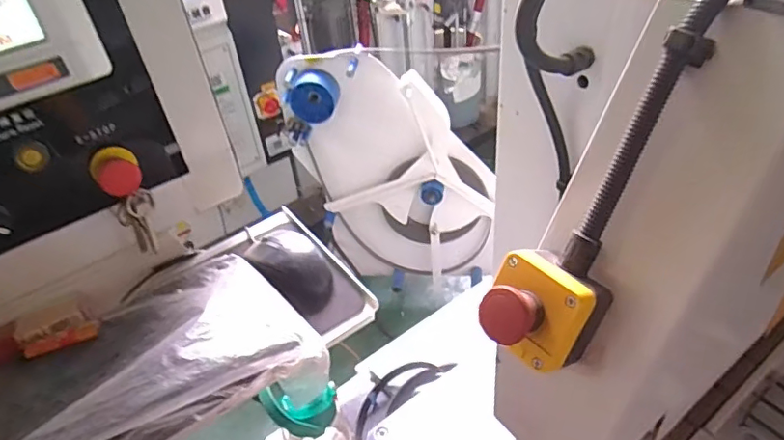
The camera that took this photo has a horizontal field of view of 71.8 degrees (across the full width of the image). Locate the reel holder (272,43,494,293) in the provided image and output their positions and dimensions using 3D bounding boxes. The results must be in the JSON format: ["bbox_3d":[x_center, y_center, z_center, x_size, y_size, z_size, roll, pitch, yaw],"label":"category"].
[{"bbox_3d":[0.015,-0.121,1.708,0.597,0.789,0.144,7,41,16],"label":"reel holder"}]

